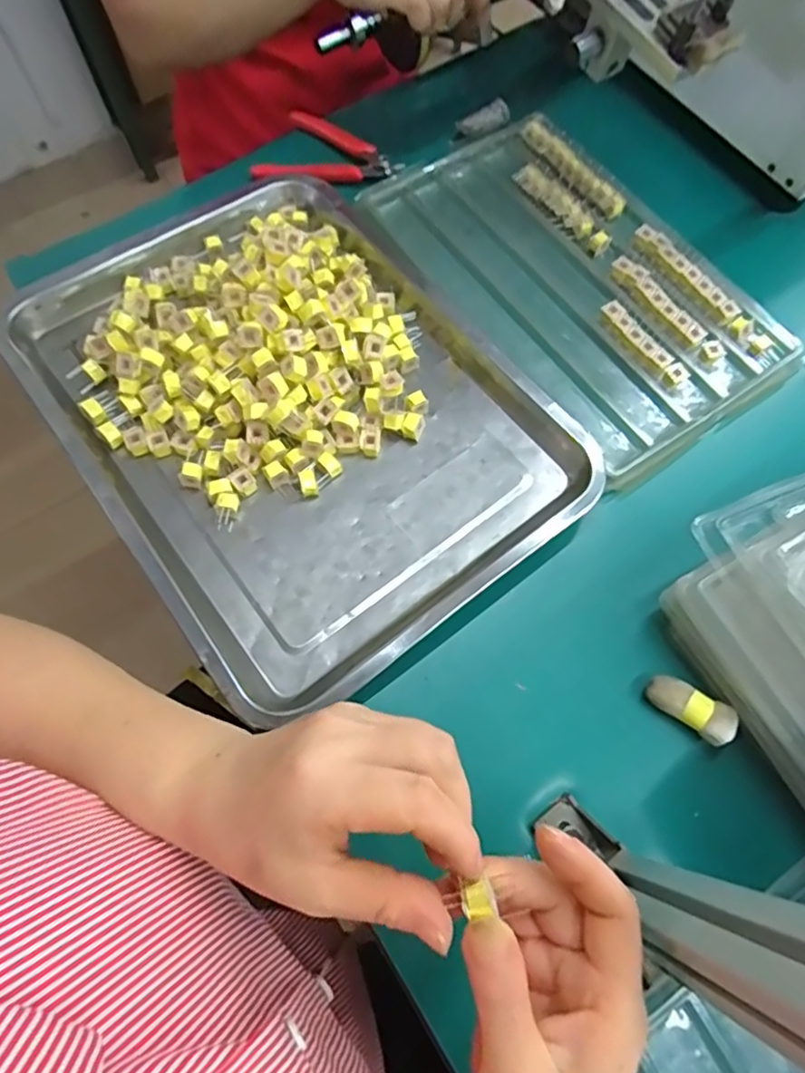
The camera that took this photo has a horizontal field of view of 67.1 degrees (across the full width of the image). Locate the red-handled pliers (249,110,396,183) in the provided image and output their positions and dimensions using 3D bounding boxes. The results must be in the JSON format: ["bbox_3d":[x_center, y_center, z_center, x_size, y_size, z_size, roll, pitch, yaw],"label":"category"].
[{"bbox_3d":[-0.071,-0.341,0.536,0.119,0.014,0.079,0,68,-1],"label":"red-handled pliers"}]

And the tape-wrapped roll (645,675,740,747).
[{"bbox_3d":[0.171,0.102,0.362,0.049,0.023,0.022,37,72,13],"label":"tape-wrapped roll"}]

